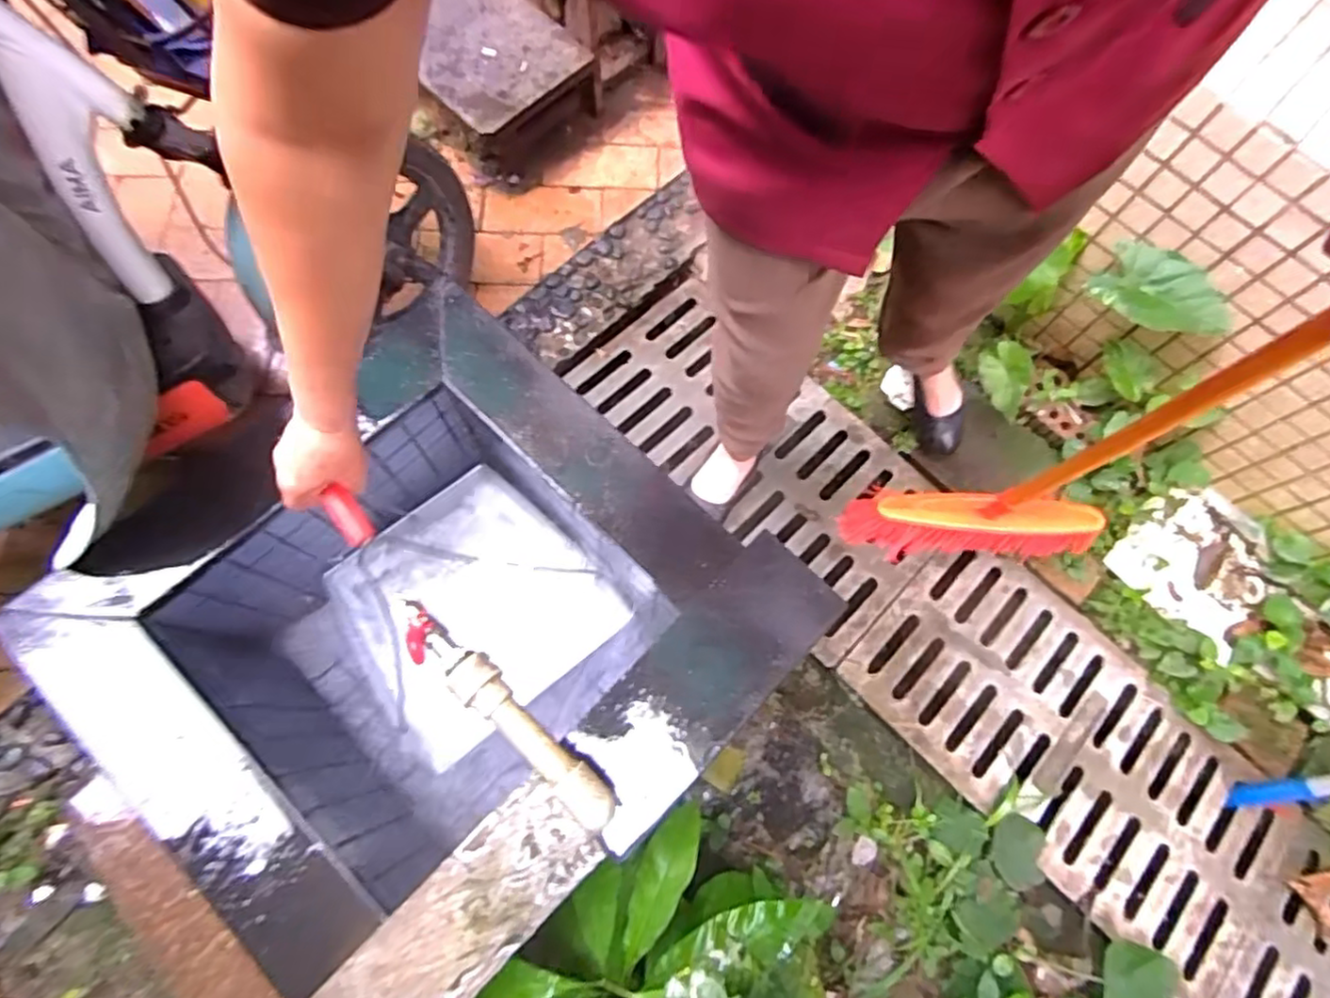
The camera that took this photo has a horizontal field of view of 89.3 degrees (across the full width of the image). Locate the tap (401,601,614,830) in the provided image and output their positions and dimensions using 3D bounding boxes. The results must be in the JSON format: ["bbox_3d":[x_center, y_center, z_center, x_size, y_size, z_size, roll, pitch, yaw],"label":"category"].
[{"bbox_3d":[-0.125,0.168,0.527,0.225,0.041,0.042,38,72,10],"label":"tap"}]

